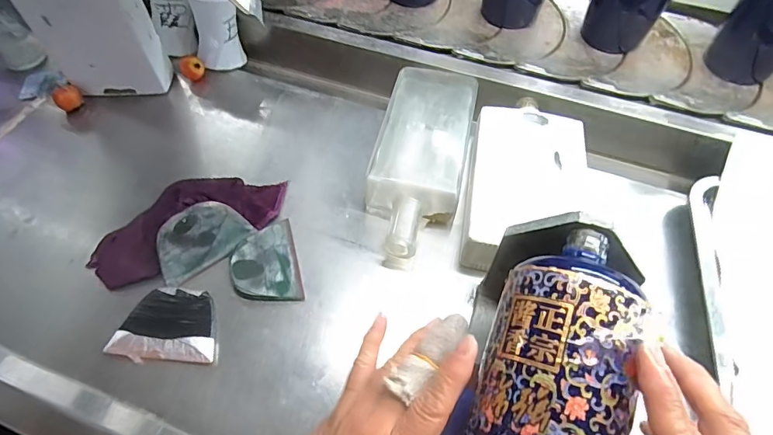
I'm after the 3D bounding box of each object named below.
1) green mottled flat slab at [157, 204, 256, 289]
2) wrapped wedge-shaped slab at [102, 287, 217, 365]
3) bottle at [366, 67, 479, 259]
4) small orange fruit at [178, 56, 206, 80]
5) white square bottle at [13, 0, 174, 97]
[{"bbox_3d":[-0.170,0.018,0.398,0.082,0.006,0.053,-35,100,-19],"label":"green mottled flat slab"},{"bbox_3d":[-0.182,0.088,0.366,0.082,0.008,0.060,1,59,1],"label":"wrapped wedge-shaped slab"},{"bbox_3d":[0.035,-0.063,0.446,0.088,0.049,0.225,11,60,6],"label":"bottle"},{"bbox_3d":[-0.240,-0.183,0.543,0.031,0.026,0.024,40,67,21],"label":"small orange fruit"},{"bbox_3d":[-0.314,-0.209,0.460,0.105,0.190,0.057,7,60,4],"label":"white square bottle"}]

